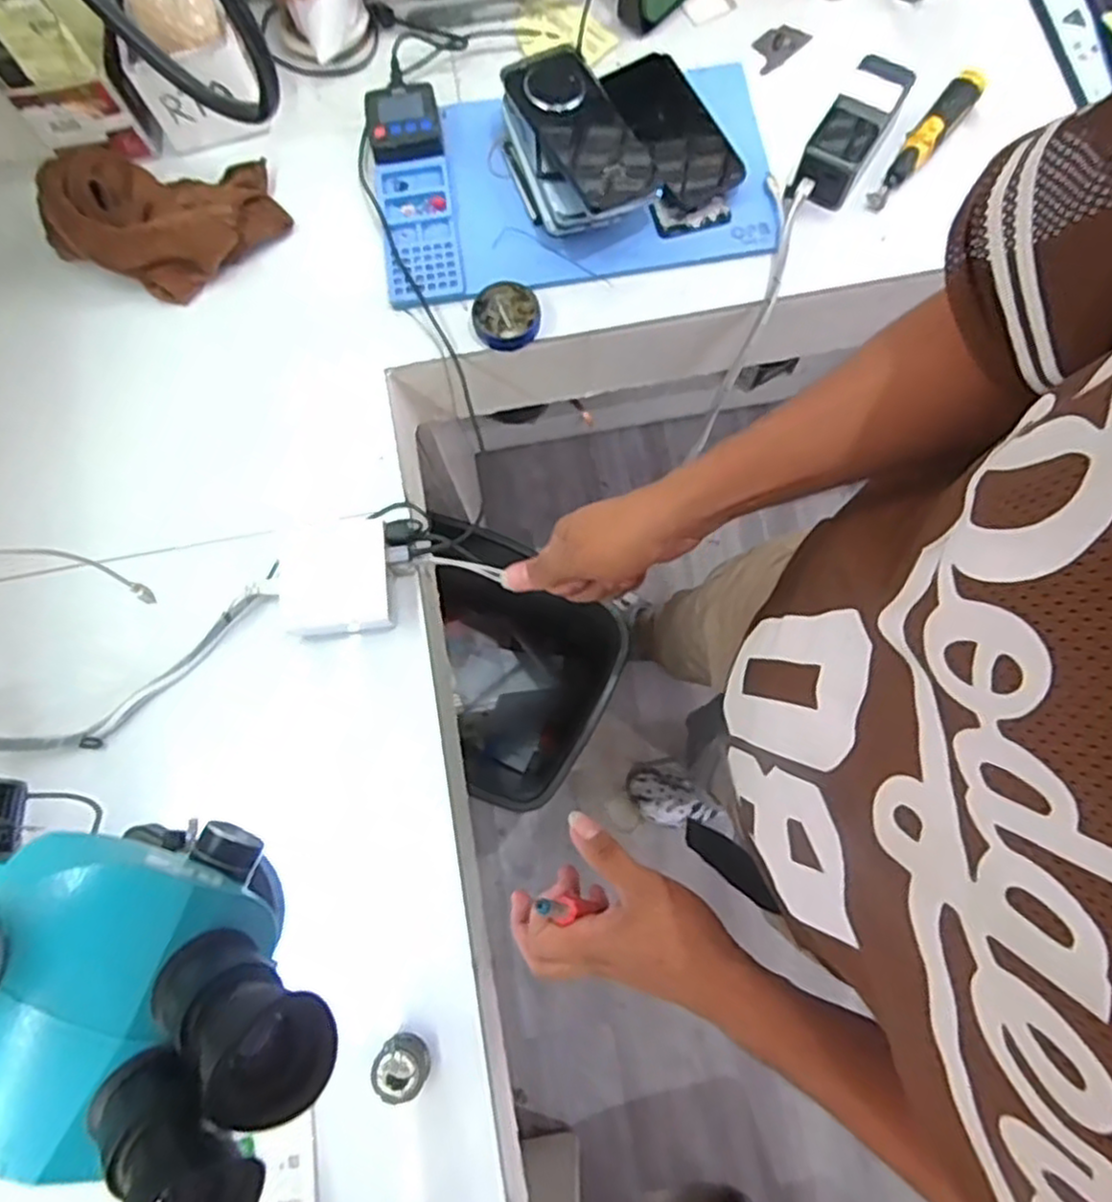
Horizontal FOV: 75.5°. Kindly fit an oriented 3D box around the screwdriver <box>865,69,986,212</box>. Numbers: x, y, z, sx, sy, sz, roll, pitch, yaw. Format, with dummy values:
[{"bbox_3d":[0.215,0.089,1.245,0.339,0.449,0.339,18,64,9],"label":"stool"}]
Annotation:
[{"bbox_3d":[0.360,-0.452,0.703,0.030,0.024,0.177,38,81,10],"label":"screwdriver"}]

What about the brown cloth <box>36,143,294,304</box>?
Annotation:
[{"bbox_3d":[-0.366,-0.360,0.676,0.201,0.069,0.133,-3,77,1],"label":"brown cloth"}]

